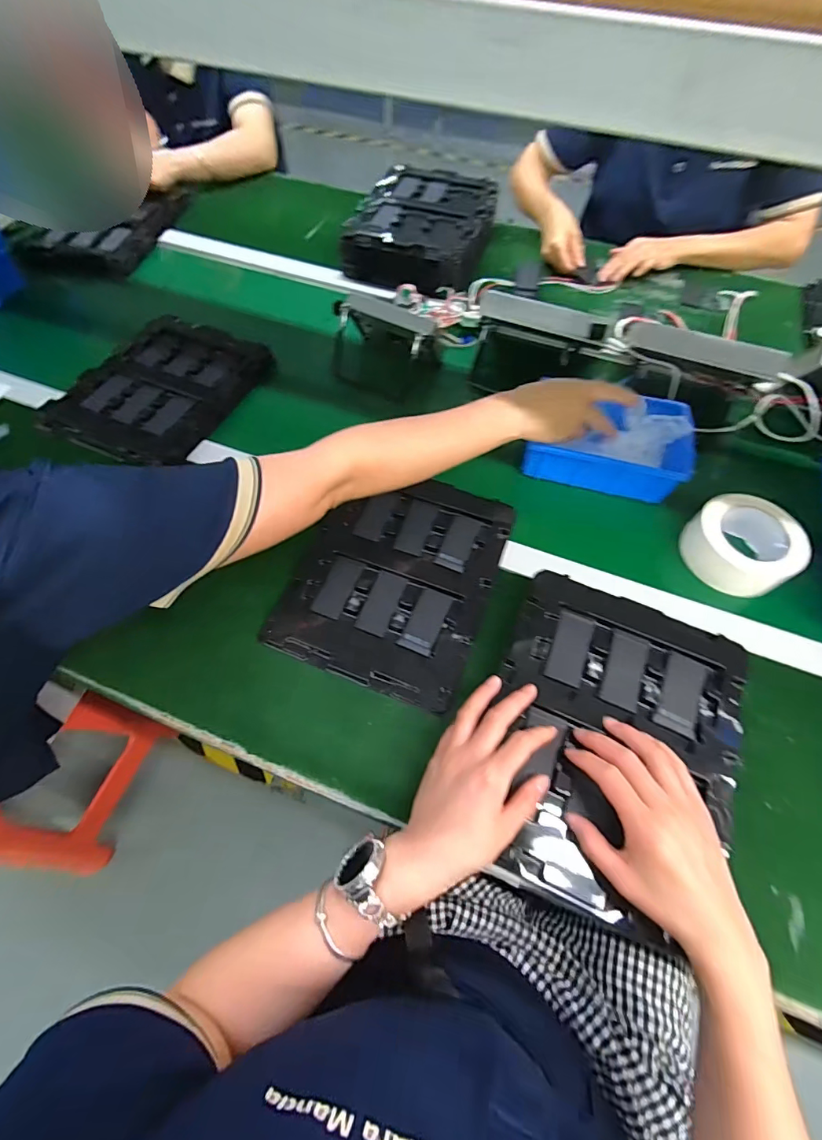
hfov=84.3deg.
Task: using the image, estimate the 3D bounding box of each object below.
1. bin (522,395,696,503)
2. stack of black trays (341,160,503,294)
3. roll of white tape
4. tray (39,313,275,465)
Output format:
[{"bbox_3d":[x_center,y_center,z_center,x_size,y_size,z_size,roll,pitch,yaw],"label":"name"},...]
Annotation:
[{"bbox_3d":[0.258,-0.176,0.606,0.200,0.062,0.141,17,64,8],"label":"bin"},{"bbox_3d":[0.024,-0.619,0.831,0.236,0.076,0.287,17,64,8],"label":"stack of black trays"},{"bbox_3d":[0.393,-0.028,0.544,0.109,0.059,0.113,0,63,0],"label":"roll of white tape"},{"bbox_3d":[-0.363,-0.276,0.682,0.231,0.032,0.295,24,65,11],"label":"tray"}]

